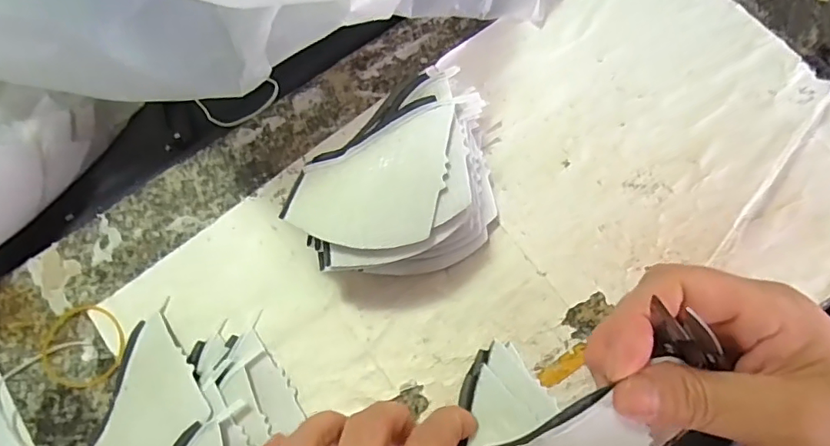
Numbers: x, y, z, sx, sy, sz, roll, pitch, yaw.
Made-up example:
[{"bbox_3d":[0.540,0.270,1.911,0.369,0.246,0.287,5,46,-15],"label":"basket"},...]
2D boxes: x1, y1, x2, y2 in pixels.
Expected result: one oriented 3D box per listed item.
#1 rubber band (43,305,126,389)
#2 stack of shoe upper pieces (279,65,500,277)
[{"bbox_3d":[-0.186,0.068,0.300,0.046,0.004,0.046,-12,71,-2],"label":"rubber band"},{"bbox_3d":[0.000,-0.016,0.288,0.125,0.069,0.078,-37,74,-10],"label":"stack of shoe upper pieces"}]

